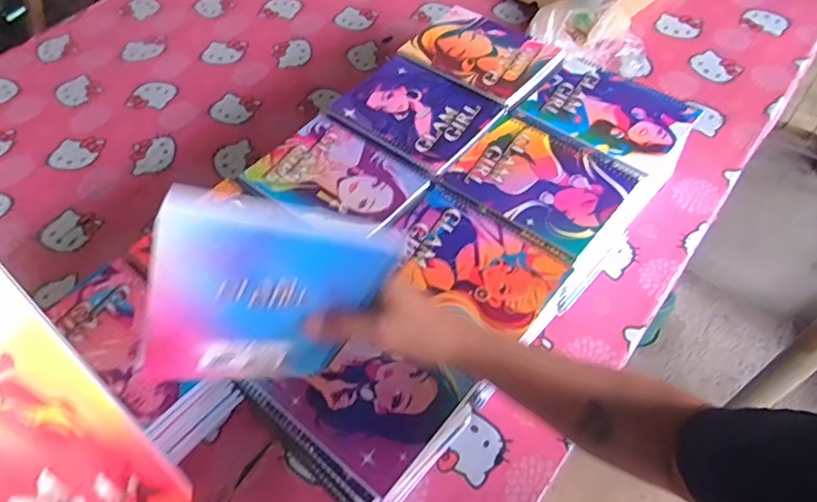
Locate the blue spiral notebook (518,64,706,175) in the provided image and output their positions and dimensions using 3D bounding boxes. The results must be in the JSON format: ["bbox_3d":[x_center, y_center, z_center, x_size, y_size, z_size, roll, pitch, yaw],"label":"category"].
[{"bbox_3d":[0.270,-0.191,0.766,0.190,0.019,0.148,35,62,25],"label":"blue spiral notebook"}]

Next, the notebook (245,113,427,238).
[{"bbox_3d":[-0.093,-0.091,0.716,0.200,0.012,0.147,35,62,26],"label":"notebook"}]

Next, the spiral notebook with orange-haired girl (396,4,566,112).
[{"bbox_3d":[0.107,-0.296,0.842,0.199,0.017,0.147,31,61,24],"label":"spiral notebook with orange-haired girl"}]

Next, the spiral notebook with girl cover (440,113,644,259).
[{"bbox_3d":[0.161,-0.089,0.700,0.190,0.011,0.155,31,61,24],"label":"spiral notebook with girl cover"}]

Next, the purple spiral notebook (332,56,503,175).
[{"bbox_3d":[0.010,-0.195,0.775,0.192,0.015,0.161,34,62,25],"label":"purple spiral notebook"}]

